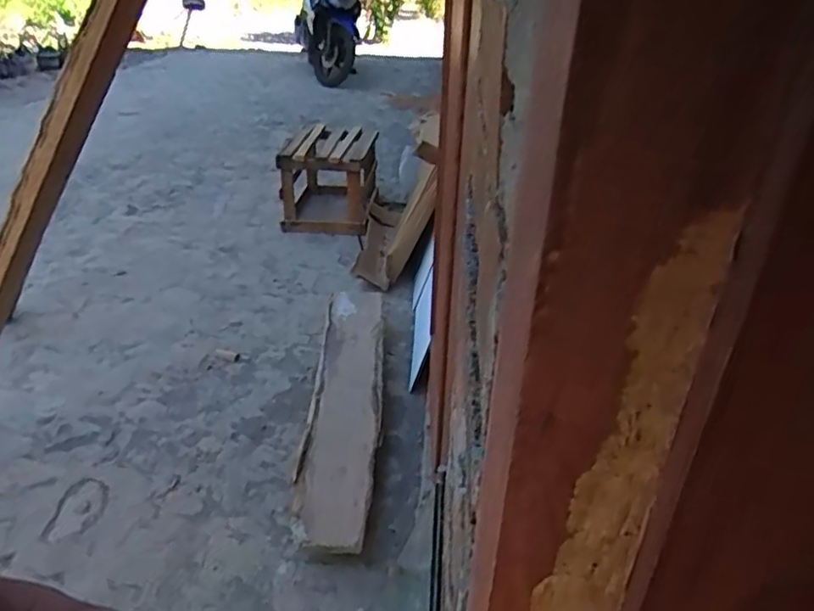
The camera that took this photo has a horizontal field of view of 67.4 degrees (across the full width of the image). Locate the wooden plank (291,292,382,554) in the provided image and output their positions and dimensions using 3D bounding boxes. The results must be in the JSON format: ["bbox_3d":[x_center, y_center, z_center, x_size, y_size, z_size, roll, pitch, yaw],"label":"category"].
[{"bbox_3d":[-0.146,0.192,1.476,0.160,0.049,0.926,2,30,-1],"label":"wooden plank"}]

